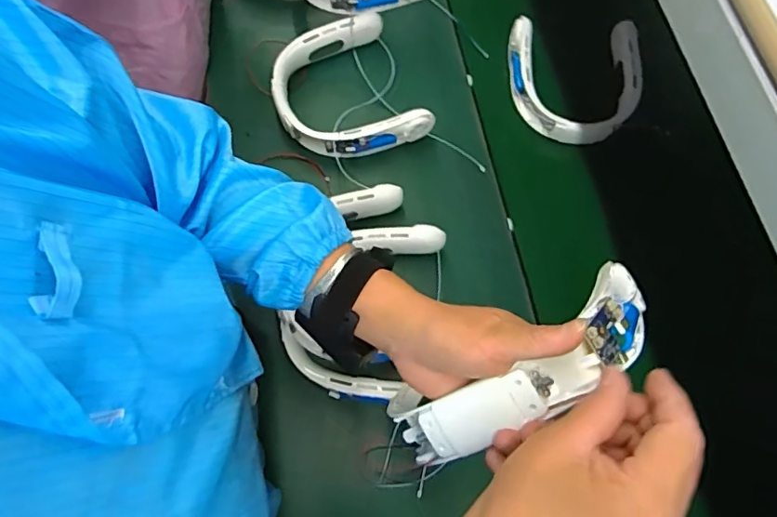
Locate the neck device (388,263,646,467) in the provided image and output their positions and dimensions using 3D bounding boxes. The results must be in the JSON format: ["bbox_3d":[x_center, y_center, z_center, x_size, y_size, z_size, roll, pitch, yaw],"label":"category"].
[{"bbox_3d":[0.105,0.074,0.372,0.201,0.066,0.055,-31,72,-6],"label":"neck device"}]

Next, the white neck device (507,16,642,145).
[{"bbox_3d":[0.299,-0.285,0.870,0.200,0.068,0.207,0,68,-2],"label":"white neck device"}]

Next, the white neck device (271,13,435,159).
[{"bbox_3d":[-0.070,-0.255,0.832,0.208,0.061,0.220,-23,70,-11],"label":"white neck device"}]

